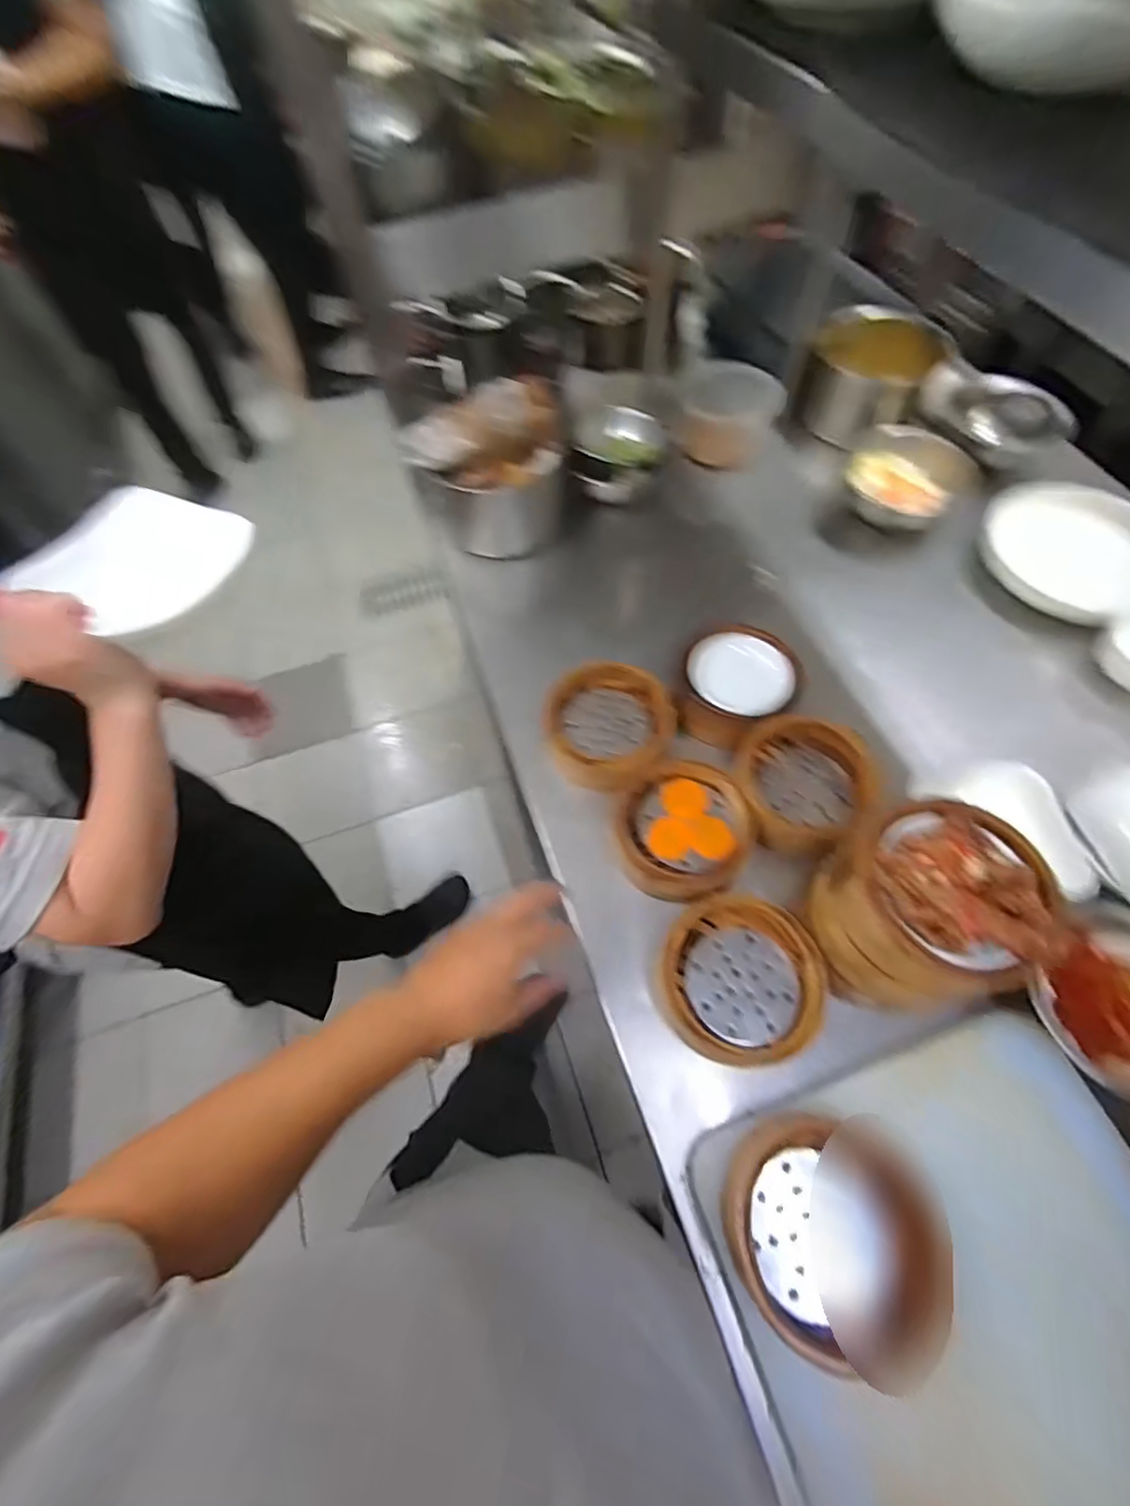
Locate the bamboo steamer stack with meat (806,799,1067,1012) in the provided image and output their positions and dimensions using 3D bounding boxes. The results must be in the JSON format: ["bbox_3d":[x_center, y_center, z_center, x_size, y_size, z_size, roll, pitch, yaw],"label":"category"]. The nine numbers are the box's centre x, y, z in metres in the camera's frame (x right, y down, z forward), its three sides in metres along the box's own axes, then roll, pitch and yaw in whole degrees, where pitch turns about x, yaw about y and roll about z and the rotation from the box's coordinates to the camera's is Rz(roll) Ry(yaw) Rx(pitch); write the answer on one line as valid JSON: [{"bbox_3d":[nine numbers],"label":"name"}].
[{"bbox_3d":[0.295,0.135,0.495,0.138,0.177,0.141,-38,69,-17],"label":"bamboo steamer stack with meat"}]

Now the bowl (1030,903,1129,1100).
[{"bbox_3d":[0.490,0.218,0.518,0.147,0.071,0.136,0,64,0],"label":"bowl"}]

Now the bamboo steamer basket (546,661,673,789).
[{"bbox_3d":[0.053,-0.029,0.683,0.144,0.050,0.144,0,64,0],"label":"bamboo steamer basket"}]

